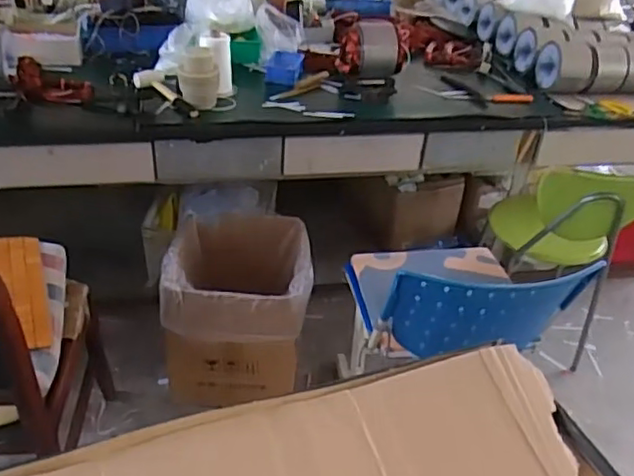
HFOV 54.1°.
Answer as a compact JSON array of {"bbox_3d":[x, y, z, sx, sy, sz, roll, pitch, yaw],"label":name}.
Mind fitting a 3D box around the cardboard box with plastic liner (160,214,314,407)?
[{"bbox_3d":[-0.225,0.195,1.778,0.379,0.371,0.387,2,36,-5],"label":"cardboard box with plastic liner"}]

